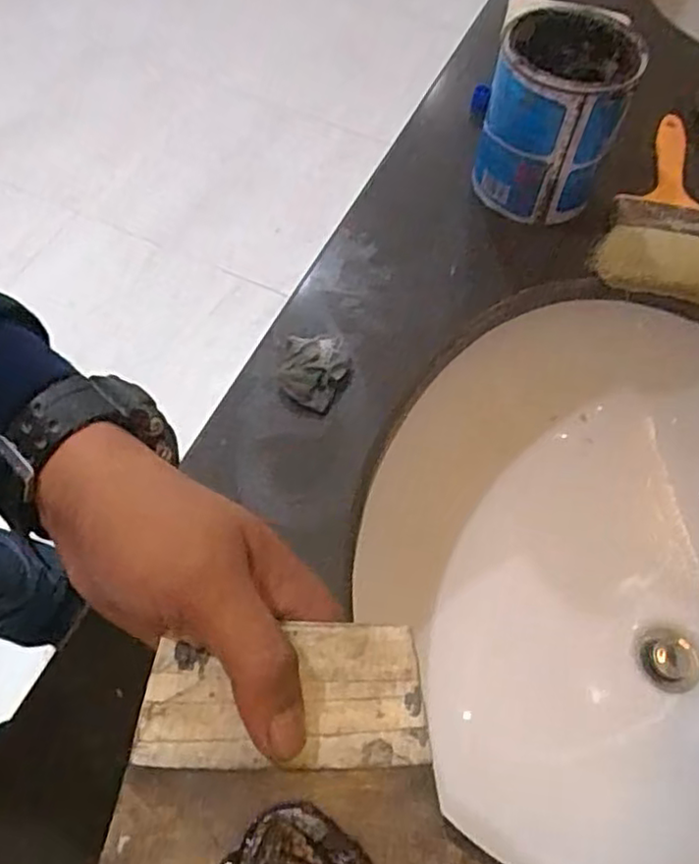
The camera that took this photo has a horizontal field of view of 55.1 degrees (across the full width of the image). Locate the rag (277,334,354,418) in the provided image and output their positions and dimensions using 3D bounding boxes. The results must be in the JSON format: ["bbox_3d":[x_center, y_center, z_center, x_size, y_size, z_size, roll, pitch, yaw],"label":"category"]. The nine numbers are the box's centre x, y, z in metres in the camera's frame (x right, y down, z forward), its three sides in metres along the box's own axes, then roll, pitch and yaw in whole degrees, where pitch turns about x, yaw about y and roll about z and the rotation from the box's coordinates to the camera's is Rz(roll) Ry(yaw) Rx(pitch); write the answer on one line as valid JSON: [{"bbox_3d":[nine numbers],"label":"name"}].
[{"bbox_3d":[-0.025,-0.044,0.498,0.051,0.016,0.068,15,62,6],"label":"rag"}]

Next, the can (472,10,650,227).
[{"bbox_3d":[0.168,-0.267,0.559,0.107,0.119,0.119,15,62,7],"label":"can"}]

